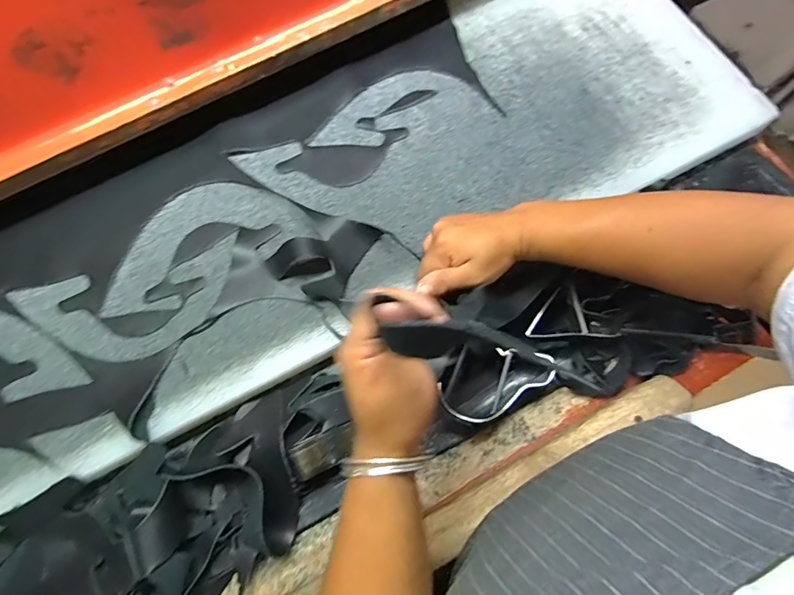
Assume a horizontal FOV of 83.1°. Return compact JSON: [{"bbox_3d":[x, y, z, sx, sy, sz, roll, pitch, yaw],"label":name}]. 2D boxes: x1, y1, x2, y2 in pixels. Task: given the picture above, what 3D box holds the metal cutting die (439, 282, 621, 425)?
[{"bbox_3d":[0.129,0.061,0.465,0.184,0.041,0.074,-31,75,-7],"label":"metal cutting die"}]

